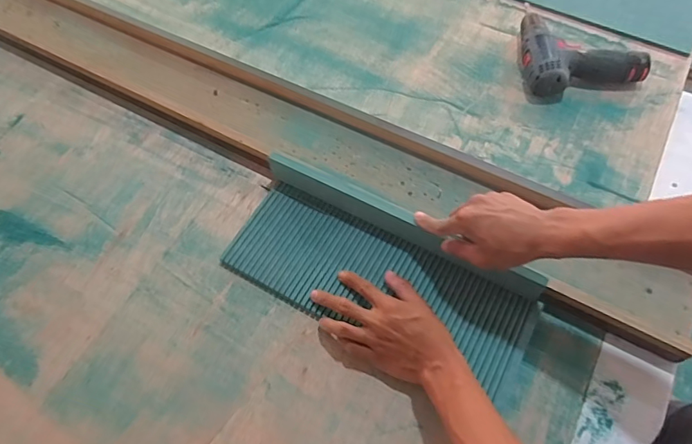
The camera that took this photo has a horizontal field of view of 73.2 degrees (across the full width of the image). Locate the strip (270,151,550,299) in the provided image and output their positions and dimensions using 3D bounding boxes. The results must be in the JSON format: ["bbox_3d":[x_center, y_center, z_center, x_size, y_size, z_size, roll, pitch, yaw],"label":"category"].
[{"bbox_3d":[0.069,-0.001,0.619,0.392,0.057,0.015,26,66,13],"label":"strip"}]

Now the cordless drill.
[{"bbox_3d":[0.390,-0.282,0.780,0.187,0.054,0.162,-1,61,3],"label":"cordless drill"}]

